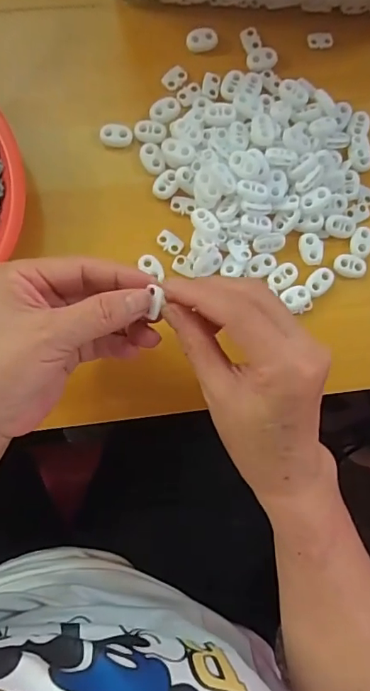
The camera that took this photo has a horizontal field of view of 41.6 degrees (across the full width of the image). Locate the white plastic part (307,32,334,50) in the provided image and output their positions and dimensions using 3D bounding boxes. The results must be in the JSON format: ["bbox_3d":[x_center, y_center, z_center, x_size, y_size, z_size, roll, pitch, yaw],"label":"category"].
[{"bbox_3d":[0.099,-0.223,0.356,0.019,0.004,0.011,-8,85,-5],"label":"white plastic part"}]

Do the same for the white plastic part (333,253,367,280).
[{"bbox_3d":[0.115,-0.056,0.340,0.022,0.005,0.016,20,83,-2],"label":"white plastic part"}]

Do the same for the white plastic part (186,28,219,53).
[{"bbox_3d":[0.013,-0.219,0.348,0.022,0.004,0.016,-16,86,-6],"label":"white plastic part"}]

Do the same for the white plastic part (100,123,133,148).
[{"bbox_3d":[-0.048,-0.146,0.341,0.022,0.005,0.015,6,84,-4],"label":"white plastic part"}]

